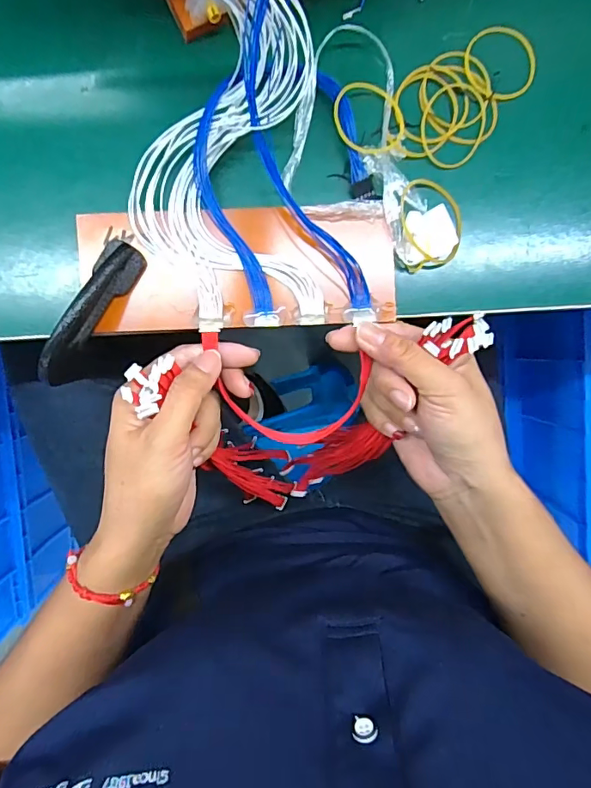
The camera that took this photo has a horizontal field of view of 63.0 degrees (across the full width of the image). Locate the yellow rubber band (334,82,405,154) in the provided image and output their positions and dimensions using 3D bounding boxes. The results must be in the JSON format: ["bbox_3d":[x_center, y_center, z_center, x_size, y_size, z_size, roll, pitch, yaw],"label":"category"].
[{"bbox_3d":[0.045,-0.168,0.296,0.045,0.006,0.039,-6,102,-14],"label":"yellow rubber band"}]

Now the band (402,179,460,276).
[{"bbox_3d":[0.085,-0.108,0.300,0.039,0.014,0.053,-14,95,0],"label":"band"}]

